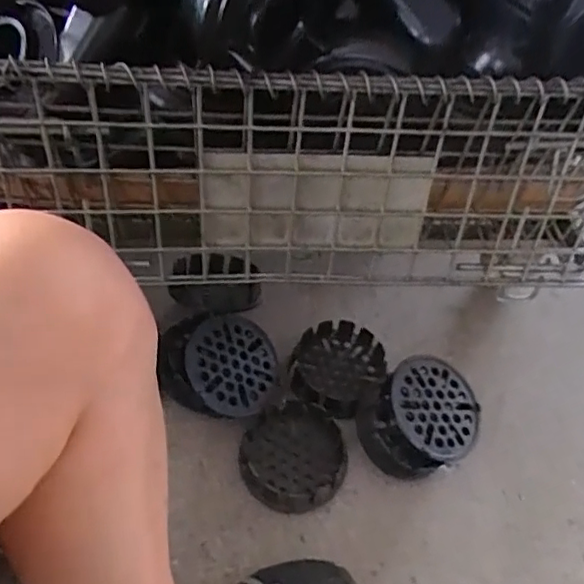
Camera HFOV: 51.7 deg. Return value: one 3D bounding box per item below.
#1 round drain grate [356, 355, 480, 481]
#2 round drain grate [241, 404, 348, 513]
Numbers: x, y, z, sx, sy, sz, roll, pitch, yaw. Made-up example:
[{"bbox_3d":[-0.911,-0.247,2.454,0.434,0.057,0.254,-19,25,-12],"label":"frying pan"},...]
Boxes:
[{"bbox_3d":[0.164,0.162,0.788,0.137,0.070,0.154,48,60,2],"label":"round drain grate"},{"bbox_3d":[0.004,0.206,0.764,0.130,0.025,0.135,2,51,-2],"label":"round drain grate"}]

